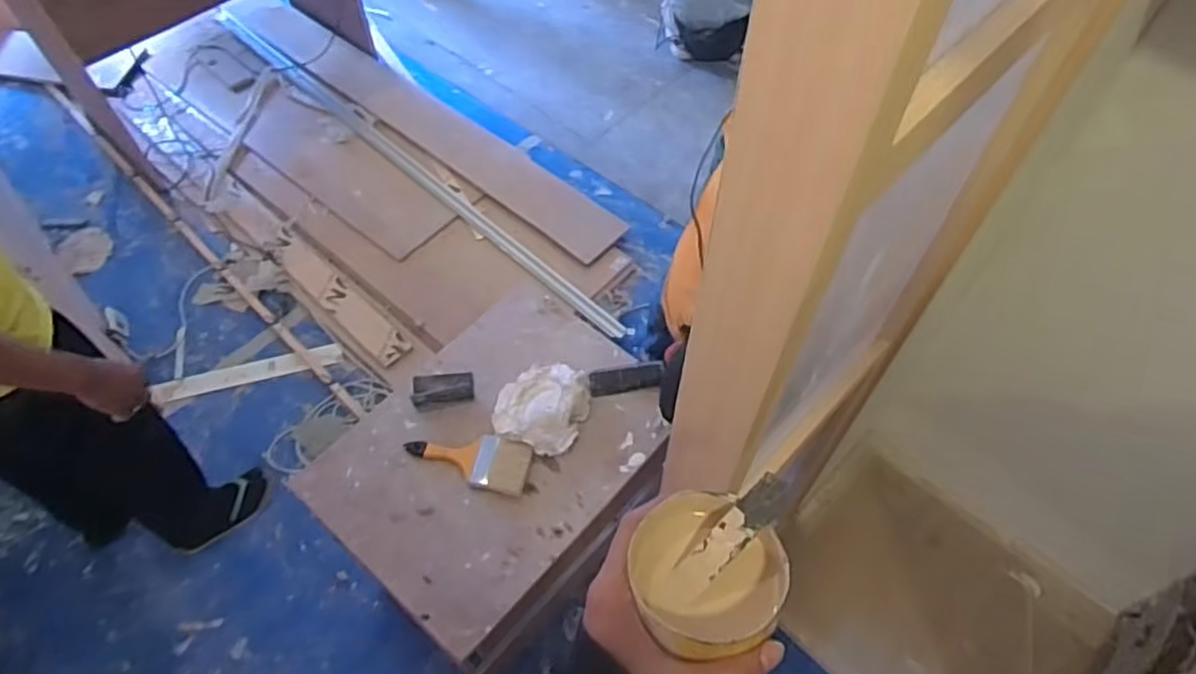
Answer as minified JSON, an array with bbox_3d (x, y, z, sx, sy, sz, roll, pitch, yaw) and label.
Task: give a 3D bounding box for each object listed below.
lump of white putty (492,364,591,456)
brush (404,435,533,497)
[{"bbox_3d":[-0.106,0.130,1.396,0.169,0.032,0.180,22,59,14],"label":"lump of white putty"},{"bbox_3d":[-0.235,0.217,1.328,0.226,0.024,0.097,13,58,9],"label":"brush"}]

